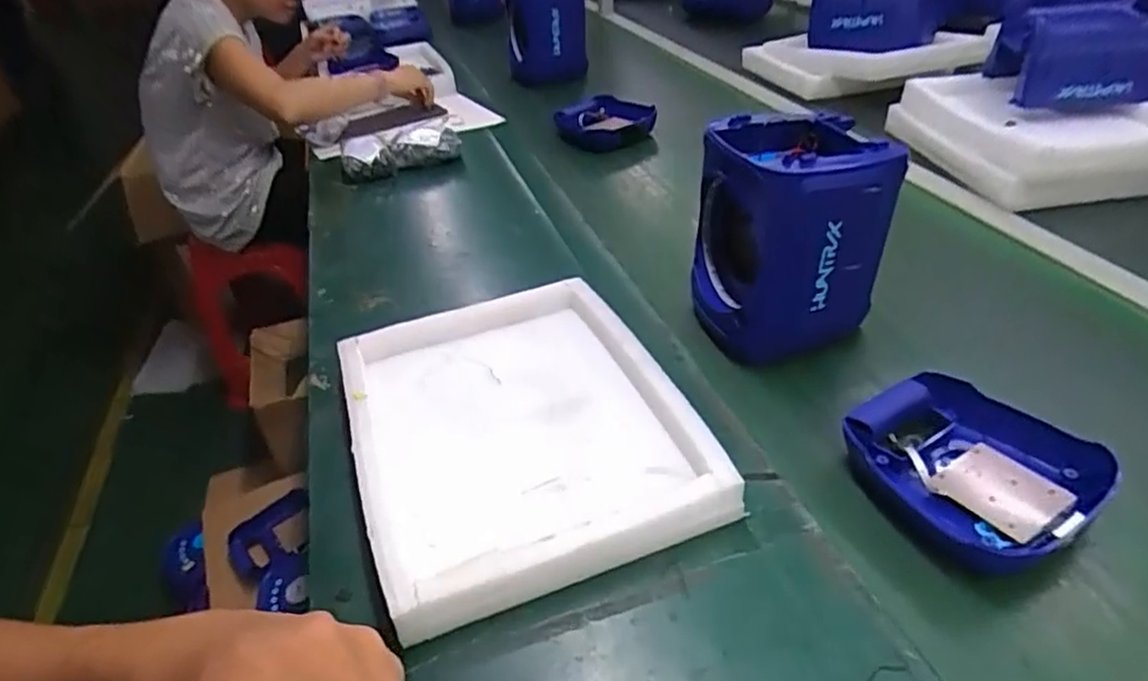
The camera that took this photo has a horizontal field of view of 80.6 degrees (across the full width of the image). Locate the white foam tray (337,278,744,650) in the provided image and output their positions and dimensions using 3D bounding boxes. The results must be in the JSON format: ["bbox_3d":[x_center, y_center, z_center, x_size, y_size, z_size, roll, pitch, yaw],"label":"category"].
[{"bbox_3d":[-0.056,0.073,0.634,0.292,0.041,0.359,-17,39,-15],"label":"white foam tray"}]

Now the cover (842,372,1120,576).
[{"bbox_3d":[0.327,0.112,0.573,0.158,0.052,0.175,-28,43,-27],"label":"cover"}]

